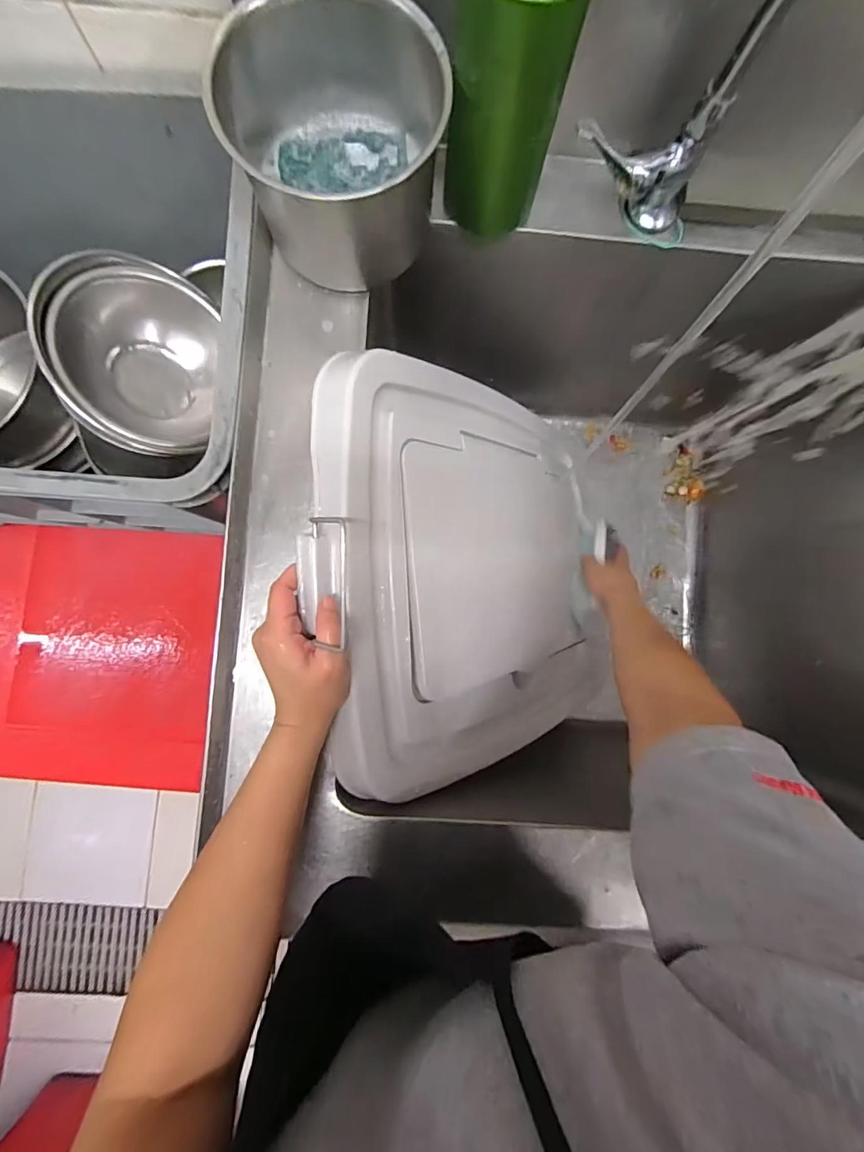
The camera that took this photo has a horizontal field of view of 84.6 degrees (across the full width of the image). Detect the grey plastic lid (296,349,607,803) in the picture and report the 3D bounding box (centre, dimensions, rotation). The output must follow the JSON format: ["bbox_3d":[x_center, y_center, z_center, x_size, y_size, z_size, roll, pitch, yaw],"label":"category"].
[{"bbox_3d":[0.064,-0.005,0.507,0.436,0.033,0.376,-2,89,-48],"label":"grey plastic lid"}]

